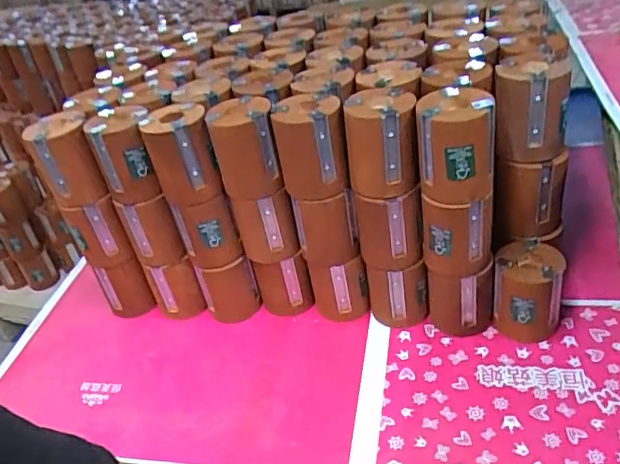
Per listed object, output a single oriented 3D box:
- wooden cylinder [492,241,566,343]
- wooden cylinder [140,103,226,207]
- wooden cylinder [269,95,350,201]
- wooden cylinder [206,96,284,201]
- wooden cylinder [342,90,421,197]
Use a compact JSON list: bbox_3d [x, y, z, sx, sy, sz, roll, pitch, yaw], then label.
[{"bbox_3d":[0.267,0.076,0.704,0.080,0.101,0.073,8,40,23],"label":"wooden cylinder"},{"bbox_3d":[-0.158,-0.094,0.704,0.075,0.102,0.076,-20,37,-13],"label":"wooden cylinder"},{"bbox_3d":[0.002,-0.100,0.669,0.076,0.103,0.071,-7,36,5],"label":"wooden cylinder"},{"bbox_3d":[-0.079,-0.099,0.693,0.073,0.104,0.077,-14,36,-5],"label":"wooden cylinder"},{"bbox_3d":[0.081,-0.102,0.650,0.075,0.100,0.075,-4,37,8],"label":"wooden cylinder"}]

